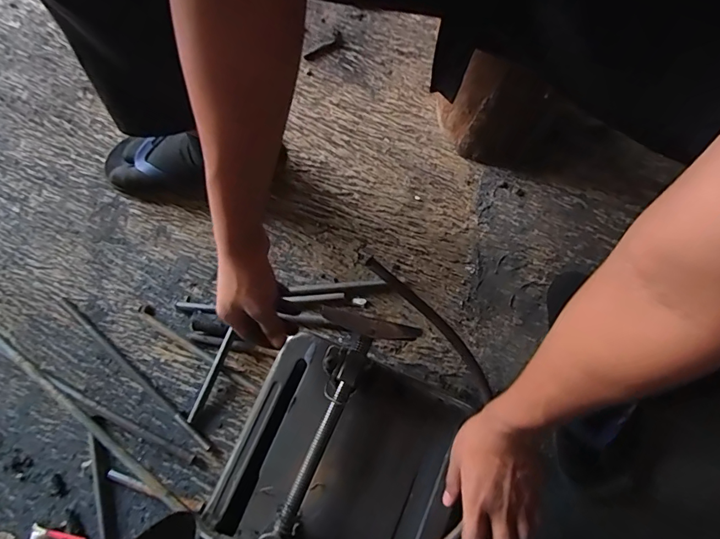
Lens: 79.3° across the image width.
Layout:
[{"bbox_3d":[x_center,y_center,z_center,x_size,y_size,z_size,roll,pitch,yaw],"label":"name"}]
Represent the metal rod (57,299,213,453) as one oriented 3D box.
[{"bbox_3d":[-0.305,0.135,0.583,0.293,0.010,0.011,40,80,11],"label":"metal rod"}]

